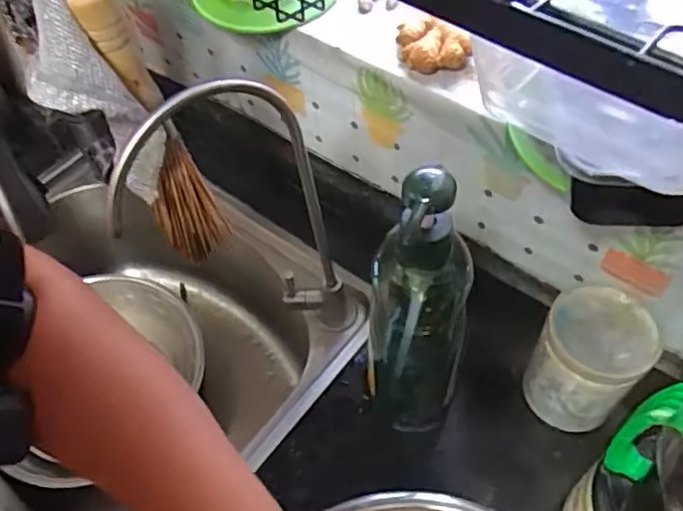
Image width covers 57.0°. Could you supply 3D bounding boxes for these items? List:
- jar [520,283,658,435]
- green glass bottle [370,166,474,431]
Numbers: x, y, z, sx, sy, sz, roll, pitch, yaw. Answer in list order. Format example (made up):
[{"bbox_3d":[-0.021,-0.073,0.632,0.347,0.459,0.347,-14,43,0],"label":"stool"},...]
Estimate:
[{"bbox_3d":[0.204,0.092,0.531,0.076,0.125,0.078,-2,55,2],"label":"jar"},{"bbox_3d":[0.058,0.054,0.474,0.069,0.283,0.065,4,56,6],"label":"green glass bottle"}]

